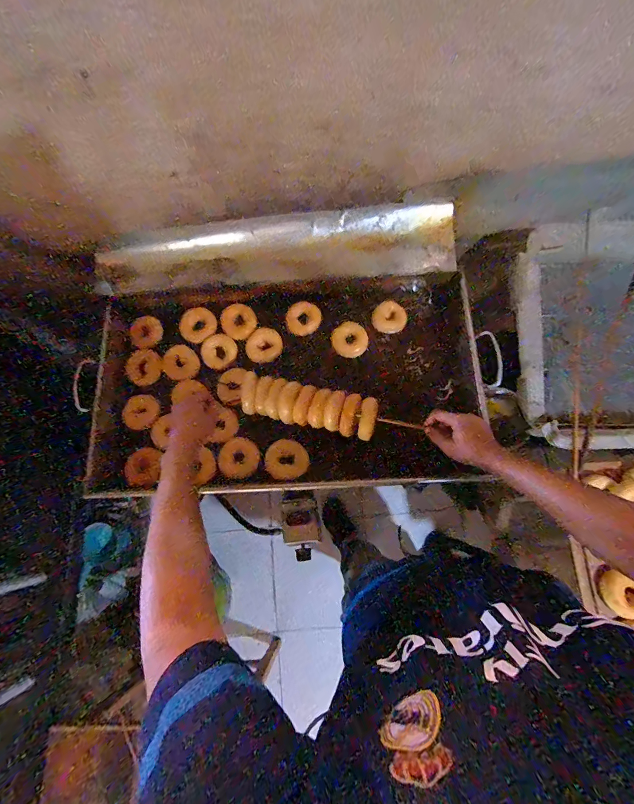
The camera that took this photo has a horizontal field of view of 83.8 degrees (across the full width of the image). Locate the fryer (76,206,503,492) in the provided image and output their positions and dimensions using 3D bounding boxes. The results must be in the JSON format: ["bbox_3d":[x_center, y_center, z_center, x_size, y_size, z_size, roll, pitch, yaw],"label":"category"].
[{"bbox_3d":[-0.058,-0.113,0.817,0.875,0.172,0.599,-3,75,1],"label":"fryer"}]

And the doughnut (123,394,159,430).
[{"bbox_3d":[-0.416,0.023,0.837,0.070,0.037,0.083,21,77,7],"label":"doughnut"}]

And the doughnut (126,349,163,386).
[{"bbox_3d":[-0.423,-0.086,0.869,0.078,0.035,0.085,0,75,2],"label":"doughnut"}]

